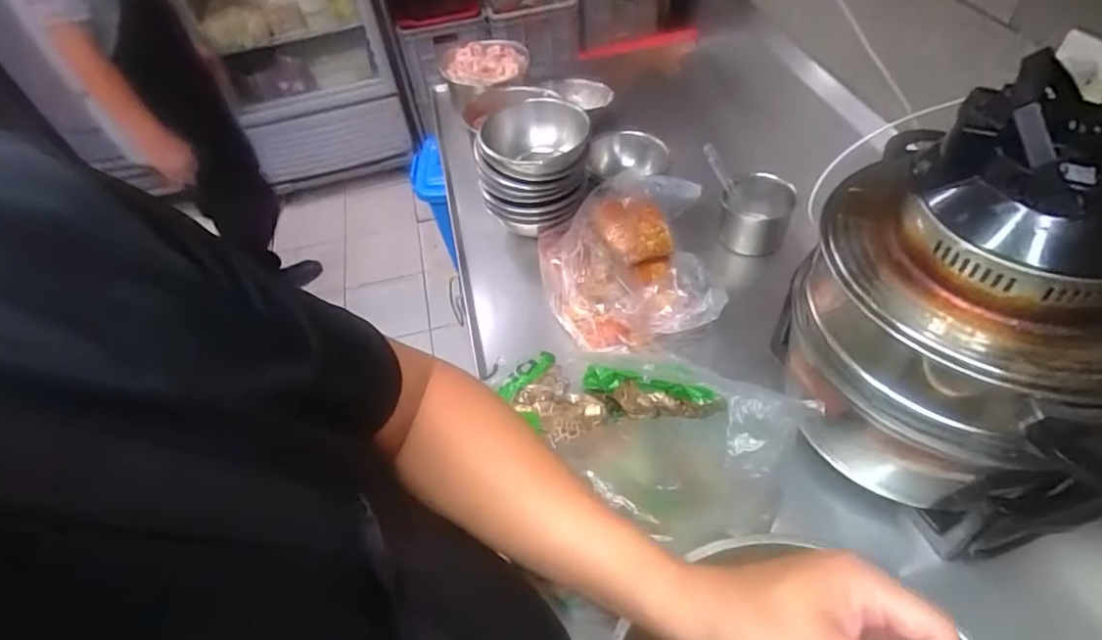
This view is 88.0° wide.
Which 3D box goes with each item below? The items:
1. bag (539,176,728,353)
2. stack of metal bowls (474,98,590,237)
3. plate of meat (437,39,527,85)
[{"bbox_3d":[0.114,-0.092,0.849,0.239,0.095,0.264,-10,50,-2],"label":"bag"},{"bbox_3d":[-0.027,-0.242,0.926,0.171,0.148,0.144,-7,49,0],"label":"stack of metal bowls"},{"bbox_3d":[-0.140,-0.545,1.219,0.182,0.052,0.125,-8,49,-1],"label":"plate of meat"}]

